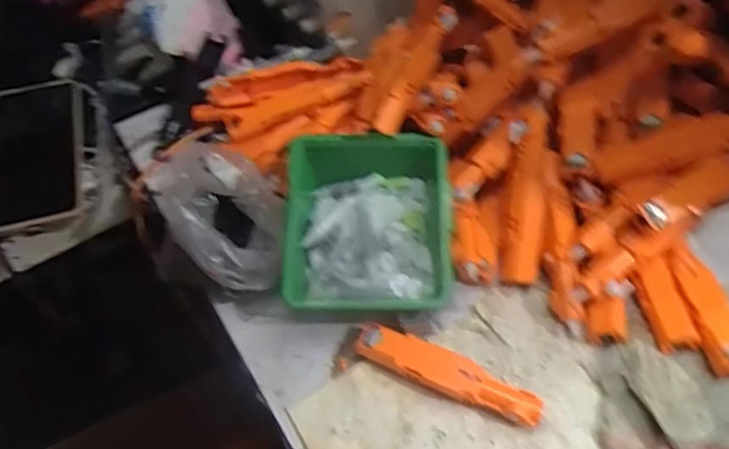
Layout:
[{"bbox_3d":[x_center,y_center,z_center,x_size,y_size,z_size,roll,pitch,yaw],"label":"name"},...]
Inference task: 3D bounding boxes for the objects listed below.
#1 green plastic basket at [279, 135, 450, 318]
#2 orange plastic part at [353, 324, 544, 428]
[{"bbox_3d":[0.004,0.002,0.427,0.118,0.043,0.127,-3,70,-1],"label":"green plastic basket"},{"bbox_3d":[0.053,0.097,0.389,0.121,0.021,0.023,19,57,19],"label":"orange plastic part"}]

